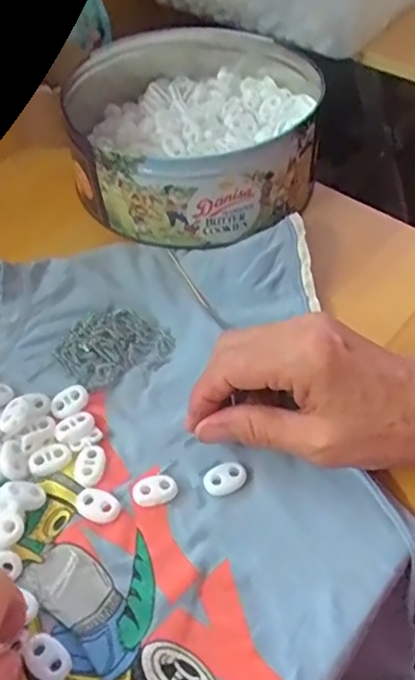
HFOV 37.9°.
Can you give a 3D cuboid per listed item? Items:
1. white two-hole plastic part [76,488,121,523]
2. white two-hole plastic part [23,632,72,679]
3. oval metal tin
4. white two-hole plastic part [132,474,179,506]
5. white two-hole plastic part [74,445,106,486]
[{"bbox_3d":[-0.055,0.084,0.305,0.023,0.004,0.015,19,52,15],"label":"white two-hole plastic part"},{"bbox_3d":[-0.069,0.137,0.261,0.022,0.004,0.015,34,58,25],"label":"white two-hole plastic part"},{"bbox_3d":[-0.008,-0.173,0.477,0.170,0.068,0.221,-1,50,-1],"label":"oval metal tin"},{"bbox_3d":[-0.027,0.077,0.310,0.023,0.007,0.017,-18,53,-15],"label":"white two-hole plastic part"},{"bbox_3d":[-0.062,0.066,0.319,0.014,0.005,0.022,6,50,5],"label":"white two-hole plastic part"}]

